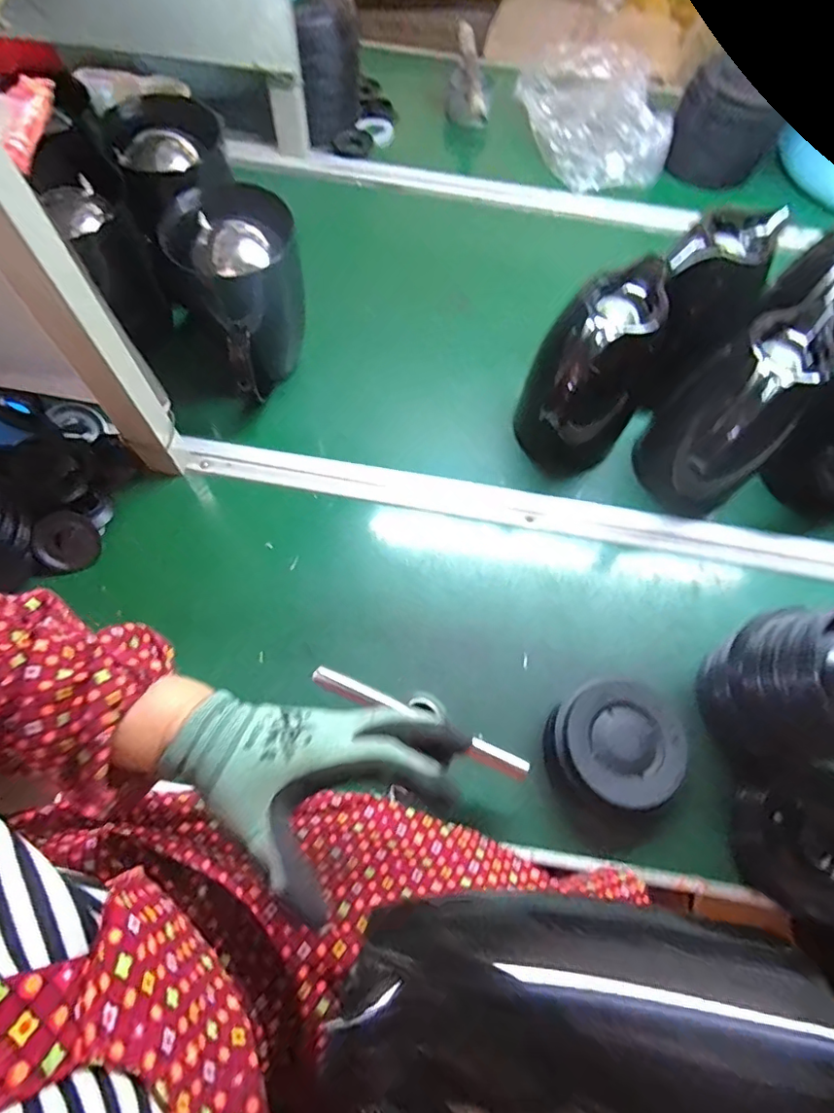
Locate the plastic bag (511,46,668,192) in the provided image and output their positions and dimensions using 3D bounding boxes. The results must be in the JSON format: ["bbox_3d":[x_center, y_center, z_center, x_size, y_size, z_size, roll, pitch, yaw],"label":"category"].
[{"bbox_3d":[0.283,-0.713,0.876,0.194,0.077,0.291,-6,67,-6],"label":"plastic bag"}]

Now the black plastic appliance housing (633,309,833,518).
[{"bbox_3d":[0.319,-0.132,0.571,0.113,0.204,0.106,-5,67,-5],"label":"black plastic appliance housing"}]

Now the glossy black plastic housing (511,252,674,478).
[{"bbox_3d":[0.176,-0.184,0.580,0.118,0.198,0.094,-18,69,-10],"label":"glossy black plastic housing"}]

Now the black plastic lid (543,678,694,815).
[{"bbox_3d":[0.183,0.174,0.509,0.118,0.045,0.113,1,67,-3],"label":"black plastic lid"}]

